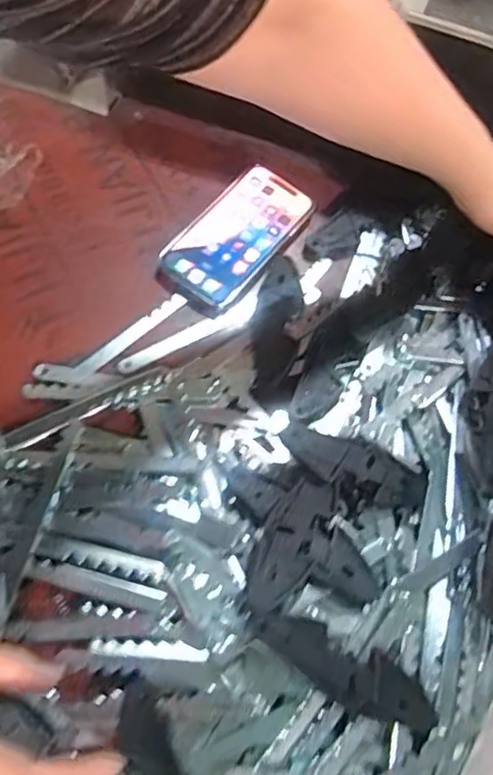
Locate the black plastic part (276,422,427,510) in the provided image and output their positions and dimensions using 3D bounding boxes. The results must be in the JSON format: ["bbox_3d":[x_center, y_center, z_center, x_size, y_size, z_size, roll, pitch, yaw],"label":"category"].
[{"bbox_3d":[0.080,0.059,0.460,0.128,0.019,0.037,24,64,-20],"label":"black plastic part"}]

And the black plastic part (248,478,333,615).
[{"bbox_3d":[0.029,0.102,0.417,0.035,0.015,0.095,26,68,12],"label":"black plastic part"}]

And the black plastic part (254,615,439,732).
[{"bbox_3d":[0.063,0.180,0.401,0.115,0.027,0.036,24,67,12],"label":"black plastic part"}]

